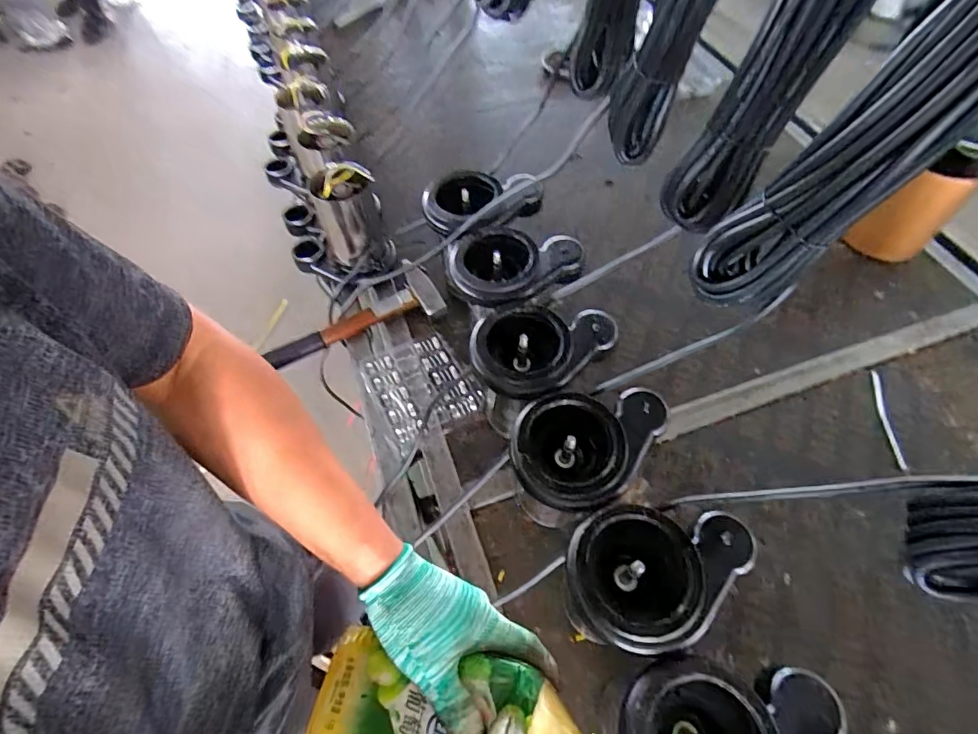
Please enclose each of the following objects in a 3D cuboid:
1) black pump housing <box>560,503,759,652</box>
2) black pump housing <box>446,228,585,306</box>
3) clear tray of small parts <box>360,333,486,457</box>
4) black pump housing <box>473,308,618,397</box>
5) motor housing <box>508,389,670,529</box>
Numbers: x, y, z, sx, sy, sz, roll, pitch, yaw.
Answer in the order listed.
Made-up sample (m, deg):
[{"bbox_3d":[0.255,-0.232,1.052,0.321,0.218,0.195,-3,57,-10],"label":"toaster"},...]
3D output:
[{"bbox_3d":[0.152,0.190,0.430,0.163,0.054,0.113,2,59,3],"label":"black pump housing"},{"bbox_3d":[0.028,-0.120,0.619,0.174,0.046,0.121,4,59,4],"label":"black pump housing"},{"bbox_3d":[-0.100,0.027,0.703,0.138,0.017,0.156,-27,62,-15],"label":"clear tray of small parts"},{"bbox_3d":[0.064,-0.010,0.562,0.168,0.057,0.114,-1,59,1],"label":"black pump housing"},{"bbox_3d":[0.103,0.084,0.501,0.171,0.055,0.117,-22,61,-12],"label":"motor housing"}]

